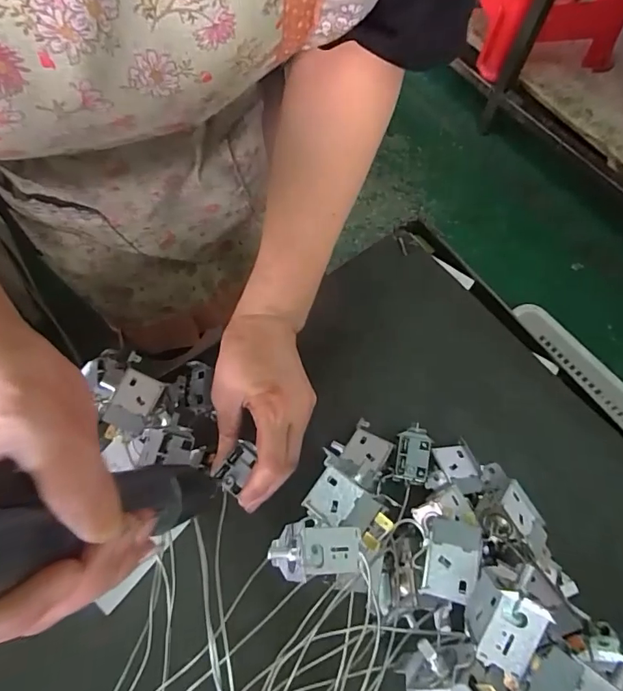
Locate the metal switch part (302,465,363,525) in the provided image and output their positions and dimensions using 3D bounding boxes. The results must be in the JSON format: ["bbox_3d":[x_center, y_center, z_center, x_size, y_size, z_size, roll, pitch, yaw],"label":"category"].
[{"bbox_3d":[0.013,0.097,0.298,0.027,0.011,0.030,38,71,15],"label":"metal switch part"}]

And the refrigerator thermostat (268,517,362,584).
[{"bbox_3d":[0.001,0.113,0.260,0.047,0.027,0.029,-2,67,-1],"label":"refrigerator thermostat"}]

